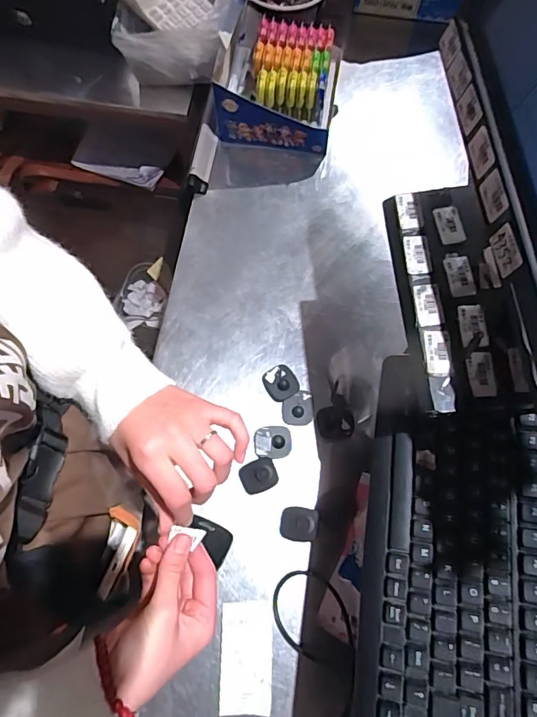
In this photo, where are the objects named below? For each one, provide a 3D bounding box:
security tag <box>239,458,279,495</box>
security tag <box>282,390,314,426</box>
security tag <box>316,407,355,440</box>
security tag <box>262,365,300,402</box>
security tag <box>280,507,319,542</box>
[{"bbox_3d":[-0.011,0.143,0.568,0.044,0.015,0.035,-23,74,-8],"label":"security tag"},{"bbox_3d":[0.037,0.063,0.600,0.039,0.010,0.045,1,72,0],"label":"security tag"},{"bbox_3d":[0.086,0.082,0.596,0.048,0.011,0.041,0,72,0],"label":"security tag"},{"bbox_3d":[0.018,0.032,0.611,0.044,0.013,0.048,-32,75,-10],"label":"security tag"},{"bbox_3d":[0.037,0.195,0.551,0.044,0.012,0.037,3,72,0],"label":"security tag"}]

